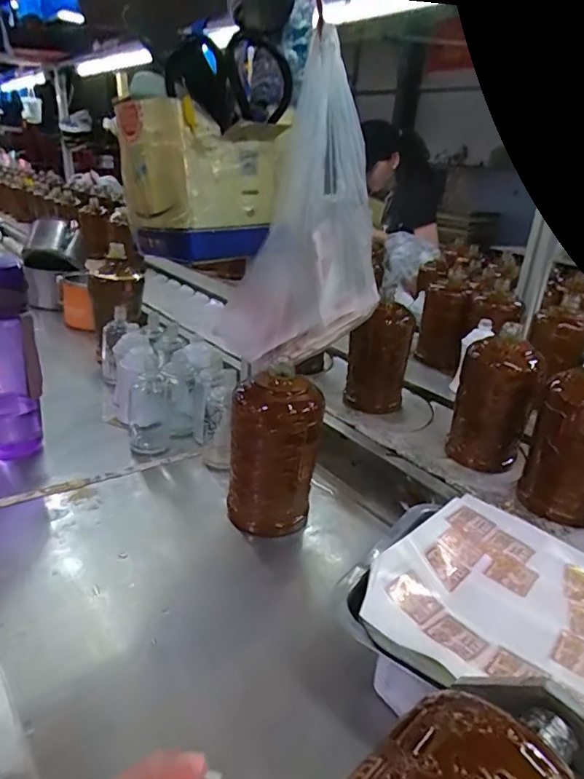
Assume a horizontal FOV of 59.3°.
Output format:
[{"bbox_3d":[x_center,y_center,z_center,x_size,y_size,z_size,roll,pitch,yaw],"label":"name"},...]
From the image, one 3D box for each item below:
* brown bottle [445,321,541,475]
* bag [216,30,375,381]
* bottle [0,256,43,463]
[{"bbox_3d":[0.254,0.015,0.645,0.067,0.167,0.072,-5,27,-19],"label":"brown bottle"},{"bbox_3d":[0.010,-0.170,0.537,0.139,0.292,0.112,20,29,30],"label":"bag"},{"bbox_3d":[-0.342,-0.033,0.603,0.074,0.238,0.072,-13,30,-32],"label":"bottle"}]

